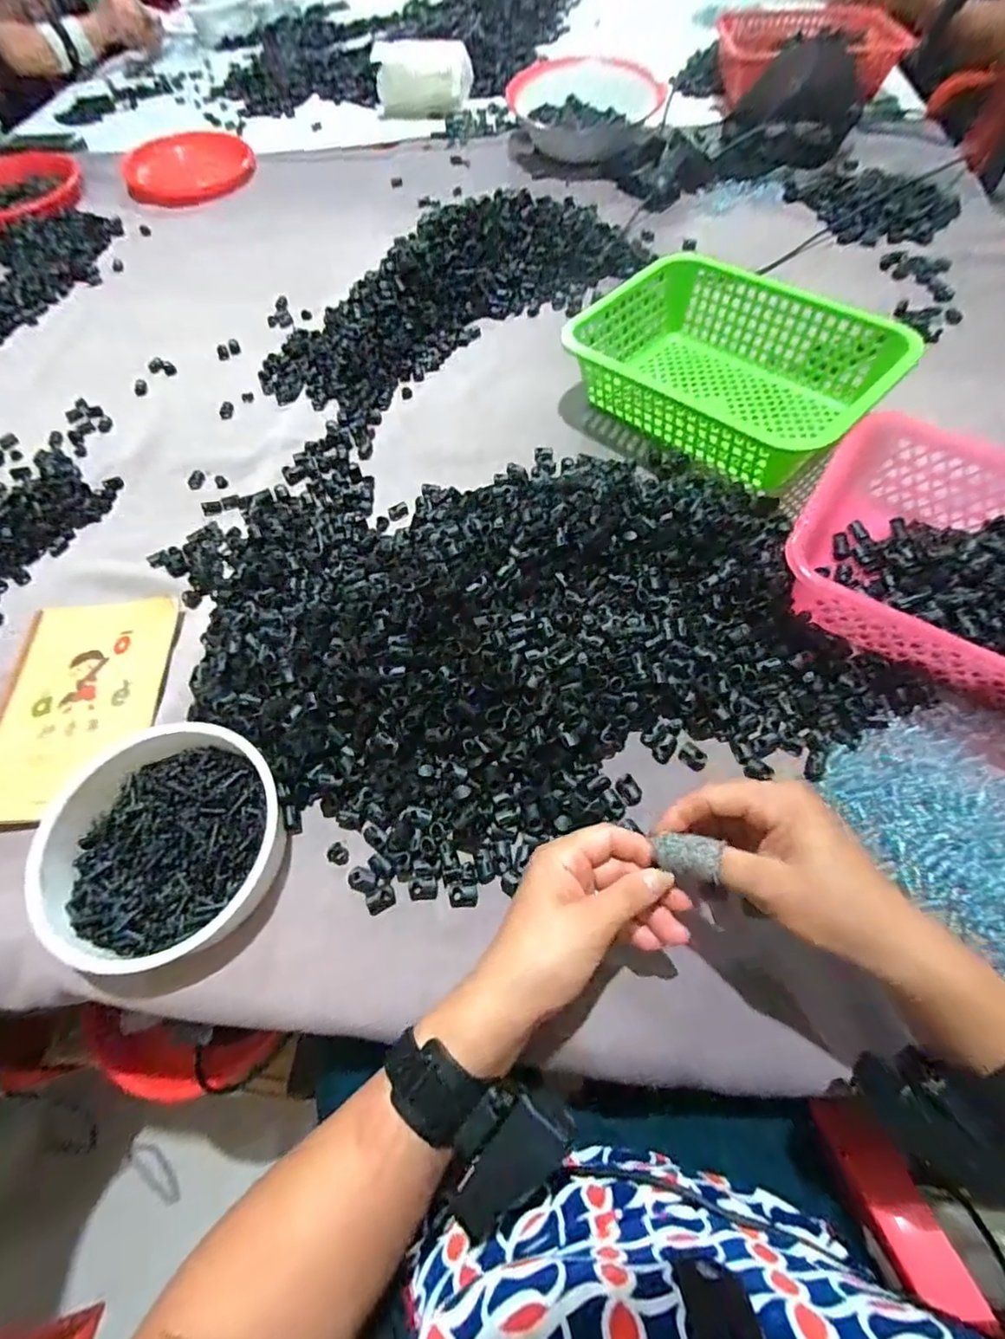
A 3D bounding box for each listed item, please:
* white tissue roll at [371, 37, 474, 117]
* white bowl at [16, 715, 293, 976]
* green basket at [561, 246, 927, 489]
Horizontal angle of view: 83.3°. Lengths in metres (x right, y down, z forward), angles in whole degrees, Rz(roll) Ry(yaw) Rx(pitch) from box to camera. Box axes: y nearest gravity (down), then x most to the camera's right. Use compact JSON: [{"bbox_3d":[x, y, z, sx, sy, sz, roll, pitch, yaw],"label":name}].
[{"bbox_3d":[-0.150,-1.126,1.075,0.183,0.082,0.094,-7,61,0],"label":"white tissue roll"},{"bbox_3d":[-0.242,0.118,0.409,0.158,0.052,0.164,-2,61,3],"label":"white bowl"},{"bbox_3d":[0.231,-0.315,0.600,0.293,0.085,0.208,39,70,22],"label":"green basket"}]

